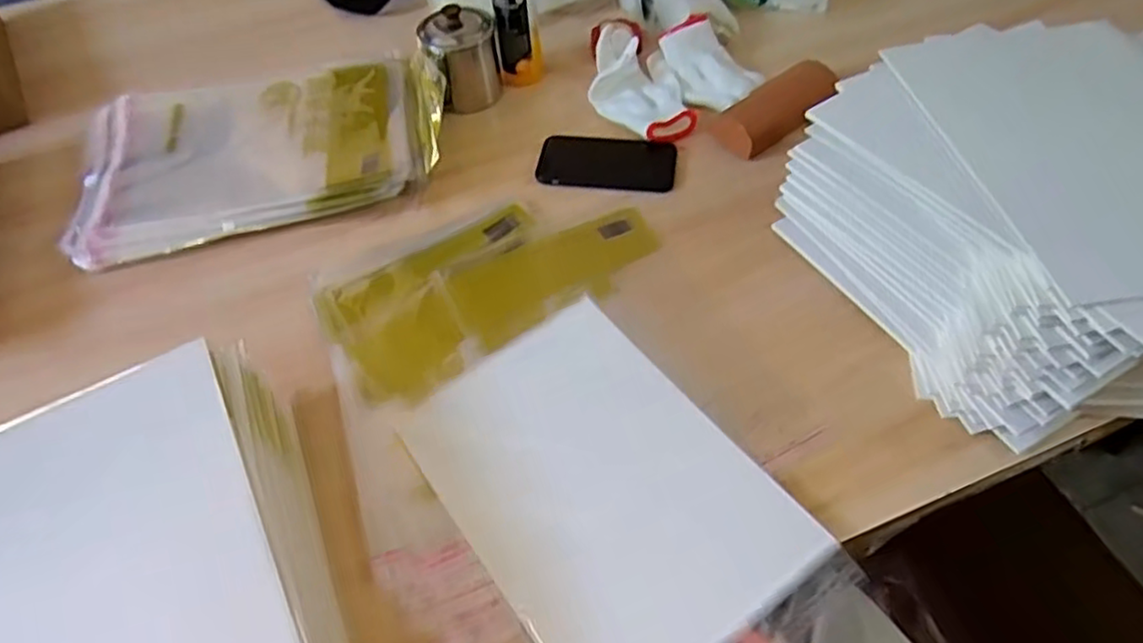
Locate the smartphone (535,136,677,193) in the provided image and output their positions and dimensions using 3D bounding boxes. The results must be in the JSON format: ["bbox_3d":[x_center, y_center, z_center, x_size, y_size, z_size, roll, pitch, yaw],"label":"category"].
[{"bbox_3d":[0.041,-0.184,0.772,0.152,0.009,0.076,4,54,7],"label":"smartphone"}]

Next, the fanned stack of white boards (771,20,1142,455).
[{"bbox_3d":[0.369,-0.076,0.570,0.285,0.174,0.314,-9,54,-5],"label":"fanned stack of white boards"}]

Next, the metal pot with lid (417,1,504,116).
[{"bbox_3d":[-0.133,-0.324,0.816,0.085,0.107,0.084,-2,54,3],"label":"metal pot with lid"}]

